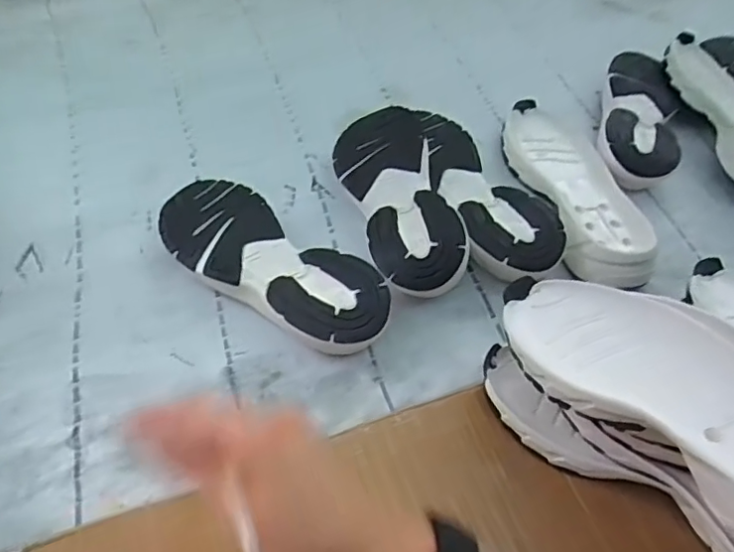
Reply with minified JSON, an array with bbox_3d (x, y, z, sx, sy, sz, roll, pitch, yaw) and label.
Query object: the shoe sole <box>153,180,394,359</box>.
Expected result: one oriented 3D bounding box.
[{"bbox_3d":[-0.097,-0.015,0.529,0.266,0.052,0.119,31,58,14],"label":"shoe sole"}]

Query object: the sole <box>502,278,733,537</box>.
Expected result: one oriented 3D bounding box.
[{"bbox_3d":[0.188,0.068,0.340,0.103,0.047,0.265,-18,29,-17],"label":"sole"}]

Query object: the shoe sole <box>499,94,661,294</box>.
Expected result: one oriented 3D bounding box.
[{"bbox_3d":[0.226,-0.096,0.620,0.107,0.044,0.279,-6,57,-10],"label":"shoe sole"}]

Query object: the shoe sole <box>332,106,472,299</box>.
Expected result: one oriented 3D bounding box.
[{"bbox_3d":[0.030,-0.089,0.580,0.100,0.050,0.254,-7,57,-11],"label":"shoe sole"}]

